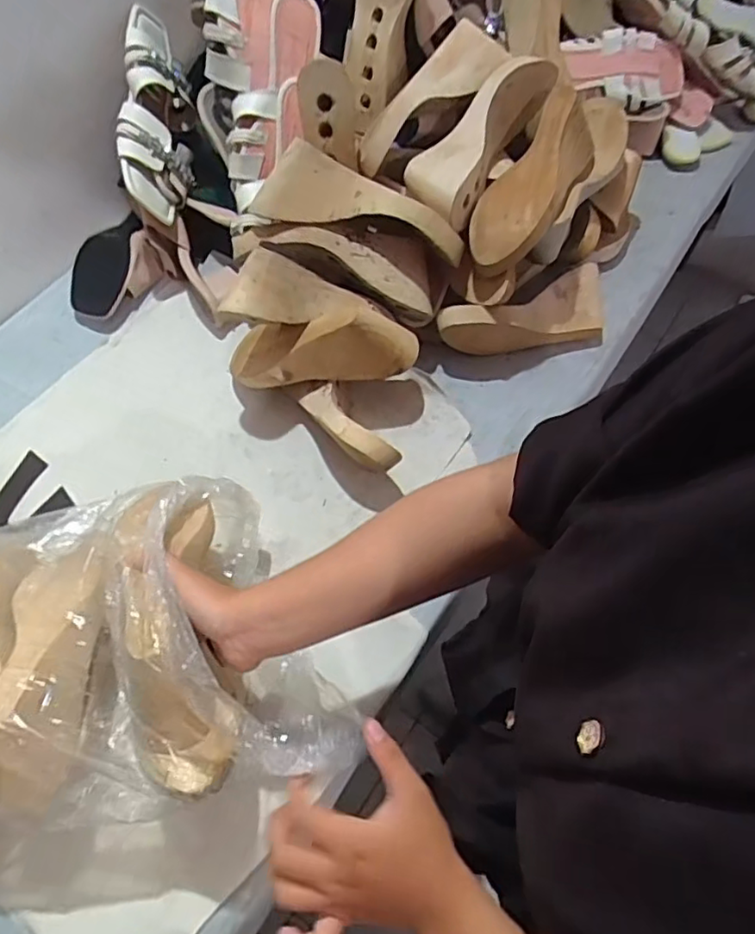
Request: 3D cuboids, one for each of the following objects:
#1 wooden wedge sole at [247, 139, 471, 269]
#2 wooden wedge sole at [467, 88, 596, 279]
[{"bbox_3d":[-0.011,-0.279,0.646,0.226,0.053,0.065,14,64,-6],"label":"wooden wedge sole"},{"bbox_3d":[0.176,-0.317,0.673,0.078,0.091,0.228,30,81,16],"label":"wooden wedge sole"}]

